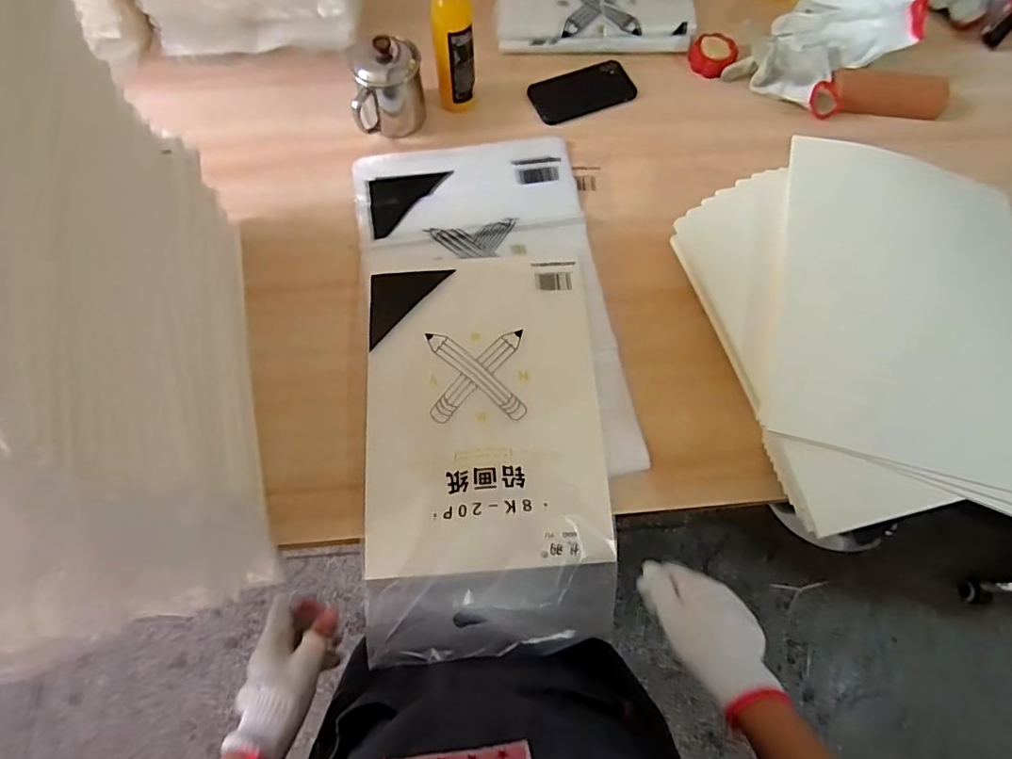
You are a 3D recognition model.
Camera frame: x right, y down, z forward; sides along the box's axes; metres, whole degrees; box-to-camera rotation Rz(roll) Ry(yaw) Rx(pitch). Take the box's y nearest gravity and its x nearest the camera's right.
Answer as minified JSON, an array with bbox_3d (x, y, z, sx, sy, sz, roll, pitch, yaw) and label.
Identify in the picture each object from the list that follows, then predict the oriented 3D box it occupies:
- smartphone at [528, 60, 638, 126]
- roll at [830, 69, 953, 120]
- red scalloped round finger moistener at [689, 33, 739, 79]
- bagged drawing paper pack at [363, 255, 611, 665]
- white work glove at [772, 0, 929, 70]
[{"bbox_3d":[0.110,-0.416,0.769,0.146,0.012,0.075,-21,72,-9],"label":"smartphone"},{"bbox_3d":[0.551,-0.412,0.769,0.160,0.042,0.056,10,70,2],"label":"roll"},{"bbox_3d":[0.306,-0.478,0.786,0.067,0.023,0.059,-35,75,-13],"label":"red scalloped round finger moistener"},{"bbox_3d":[-0.021,0.059,0.580,0.258,0.033,0.419,-4,71,-1],"label":"bagged drawing paper pack"},{"bbox_3d":[0.498,-0.518,0.750,0.161,0.033,0.142,44,116,13],"label":"white work glove"}]

